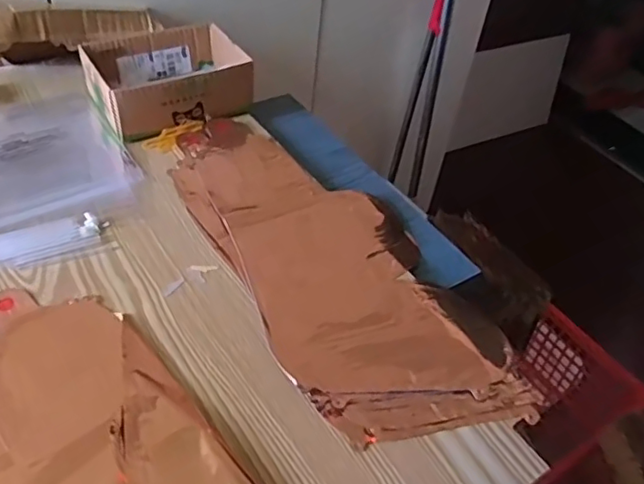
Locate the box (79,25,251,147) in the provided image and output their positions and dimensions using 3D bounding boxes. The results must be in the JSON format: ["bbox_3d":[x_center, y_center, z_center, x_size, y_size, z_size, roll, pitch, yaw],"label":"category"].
[{"bbox_3d":[-0.198,-0.209,0.759,0.184,0.064,0.149,-18,50,-23],"label":"box"}]

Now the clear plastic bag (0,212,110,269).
[{"bbox_3d":[-0.272,-0.006,0.591,0.106,0.009,0.053,-21,51,-26],"label":"clear plastic bag"}]

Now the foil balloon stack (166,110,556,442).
[{"bbox_3d":[0.007,0.007,0.614,0.205,0.019,0.453,-19,50,-24],"label":"foil balloon stack"}]

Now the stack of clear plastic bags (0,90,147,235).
[{"bbox_3d":[-0.349,-0.098,0.692,0.210,0.016,0.247,-22,51,-27],"label":"stack of clear plastic bags"}]

